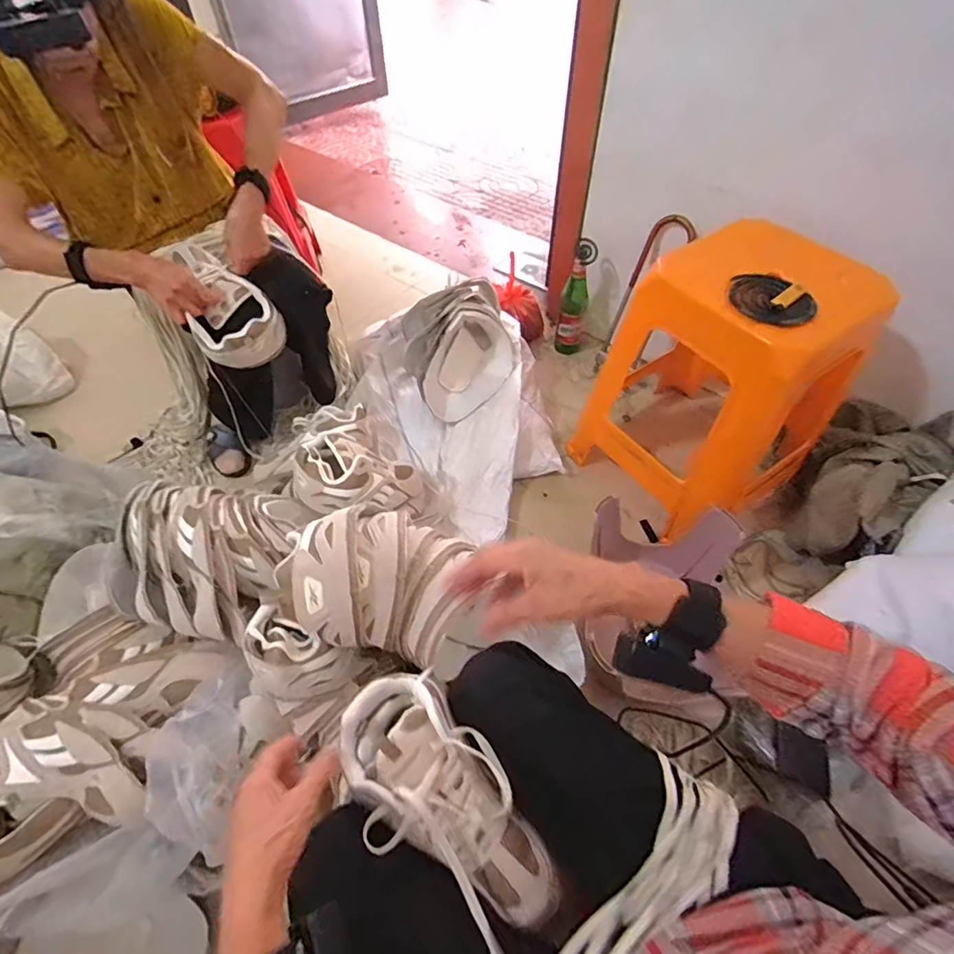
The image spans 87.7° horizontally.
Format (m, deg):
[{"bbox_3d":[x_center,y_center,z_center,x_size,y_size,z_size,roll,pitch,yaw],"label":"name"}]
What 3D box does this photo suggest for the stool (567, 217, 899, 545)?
[{"bbox_3d":[0.465,-0.171,0.936,0.373,0.471,0.323,-26,58,-16],"label":"stool"}]

